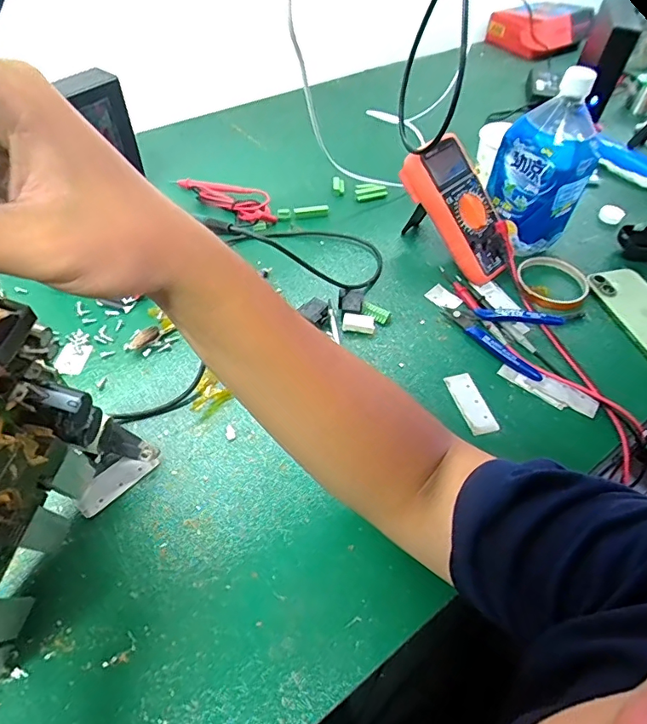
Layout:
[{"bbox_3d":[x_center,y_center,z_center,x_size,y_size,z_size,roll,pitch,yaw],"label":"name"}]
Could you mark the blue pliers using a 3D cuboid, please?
[{"bbox_3d":[0.187,-0.036,0.509,0.114,0.032,0.077,23,54,13],"label":"blue pliers"}]

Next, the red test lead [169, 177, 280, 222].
[{"bbox_3d":[-0.137,-0.233,0.657,0.172,0.018,0.049,28,55,17],"label":"red test lead"}]

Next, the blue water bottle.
[{"bbox_3d":[0.256,-0.227,0.558,0.102,0.202,0.103,26,54,15],"label":"blue water bottle"}]

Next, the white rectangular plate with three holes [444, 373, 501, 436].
[{"bbox_3d":[0.146,0.040,0.467,0.027,0.004,0.069,-10,53,-12],"label":"white rectangular plate with three holes"}]

